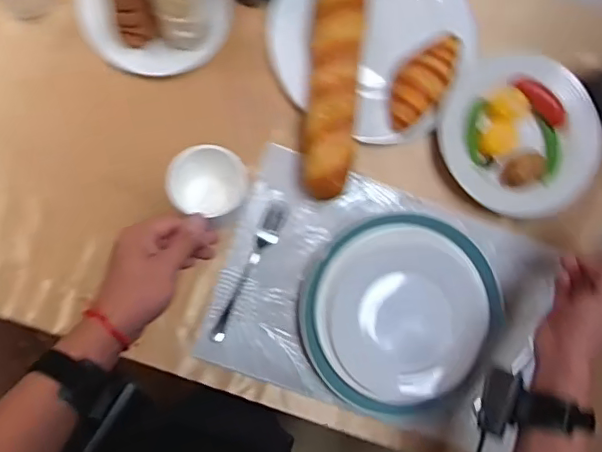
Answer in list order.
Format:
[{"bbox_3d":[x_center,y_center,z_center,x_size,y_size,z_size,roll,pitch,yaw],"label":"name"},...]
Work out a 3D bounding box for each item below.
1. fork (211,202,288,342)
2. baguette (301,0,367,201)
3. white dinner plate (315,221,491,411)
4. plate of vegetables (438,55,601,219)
[{"bbox_3d":[-0.068,0.062,0.769,0.029,0.012,0.202,24,85,-4],"label":"fork"},{"bbox_3d":[0.048,-0.267,0.755,0.074,0.064,0.460,6,89,-4],"label":"baguette"},{"bbox_3d":[0.136,0.120,0.773,0.223,0.040,0.230,0,87,-5],"label":"white dinner plate"},{"bbox_3d":[0.314,-0.126,0.803,0.214,0.052,0.230,0,87,-5],"label":"plate of vegetables"}]

